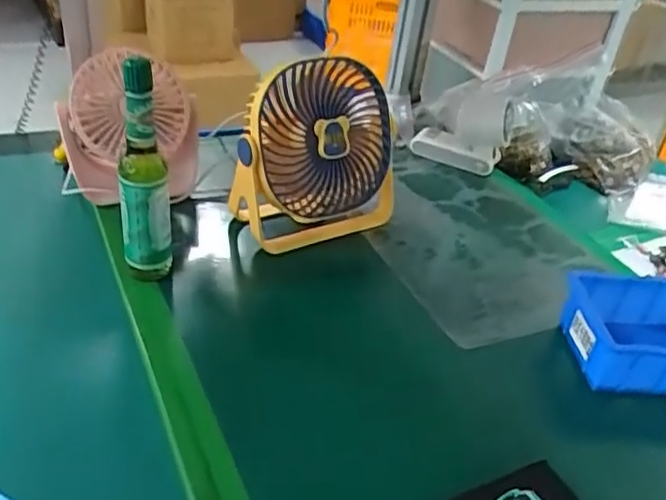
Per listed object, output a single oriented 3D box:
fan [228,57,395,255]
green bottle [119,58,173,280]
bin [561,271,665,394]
[{"bbox_3d":[-0.017,-0.090,0.613,0.167,0.182,0.081,-13,43,-29],"label":"fan"},{"bbox_3d":[-0.154,-0.057,0.497,0.039,0.194,0.039,-3,39,-19],"label":"green bottle"},{"bbox_3d":[0.278,0.076,0.527,0.147,0.059,0.099,7,37,-6],"label":"bin"}]

